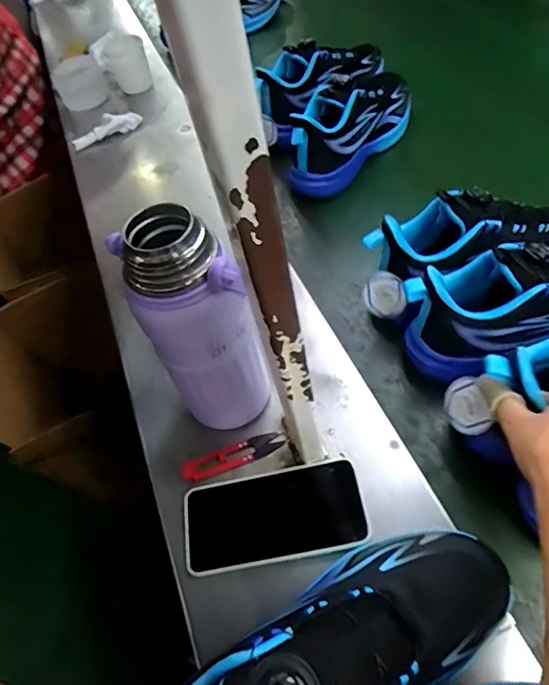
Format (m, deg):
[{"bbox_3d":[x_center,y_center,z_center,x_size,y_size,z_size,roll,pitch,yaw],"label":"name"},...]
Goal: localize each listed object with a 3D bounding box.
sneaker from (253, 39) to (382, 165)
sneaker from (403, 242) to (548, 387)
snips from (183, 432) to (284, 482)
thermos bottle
[{"bbox_3d":[0.078,-0.426,0.760,0.091,0.118,0.273,37,69,27],"label":"sneaker"},{"bbox_3d":[0.263,-0.033,0.466,0.256,0.139,0.106,-21,57,-5],"label":"sneaker"},{"bbox_3d":[-0.040,0.111,0.464,0.101,0.006,0.023,-22,57,-6],"label":"snips"},{"bbox_3d":[-0.063,-0.002,0.406,0.073,0.229,0.080,-32,59,-12],"label":"thermos bottle"}]

